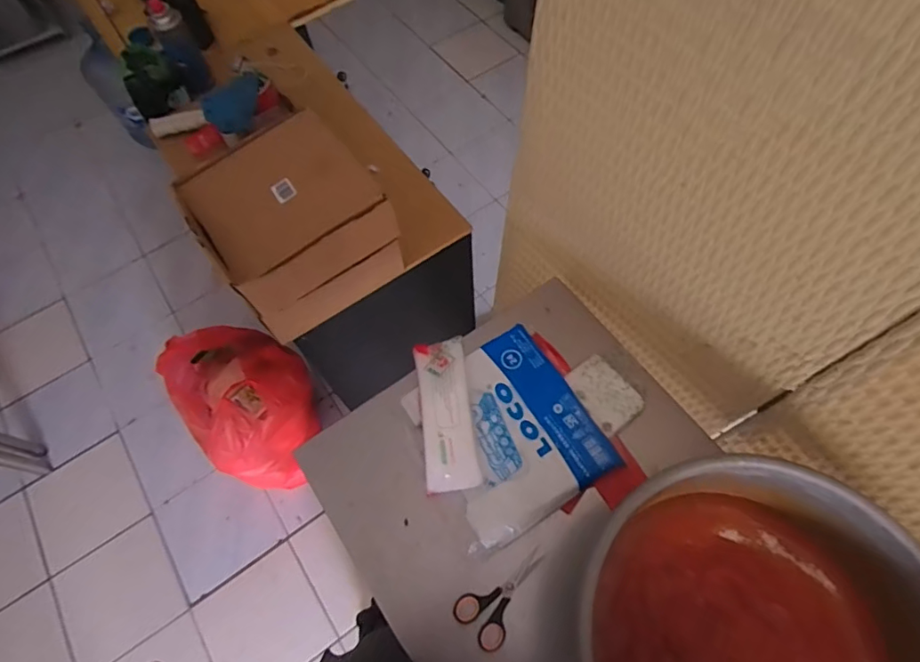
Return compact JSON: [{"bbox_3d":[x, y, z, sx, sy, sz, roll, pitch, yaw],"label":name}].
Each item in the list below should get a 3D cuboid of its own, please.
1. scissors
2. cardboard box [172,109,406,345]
[{"bbox_3d":[0.058,0.329,0.644,0.068,0.014,0.131,41,73,20],"label":"scissors"},{"bbox_3d":[-0.265,-0.166,0.853,0.265,0.219,0.241,-35,67,-13],"label":"cardboard box"}]

